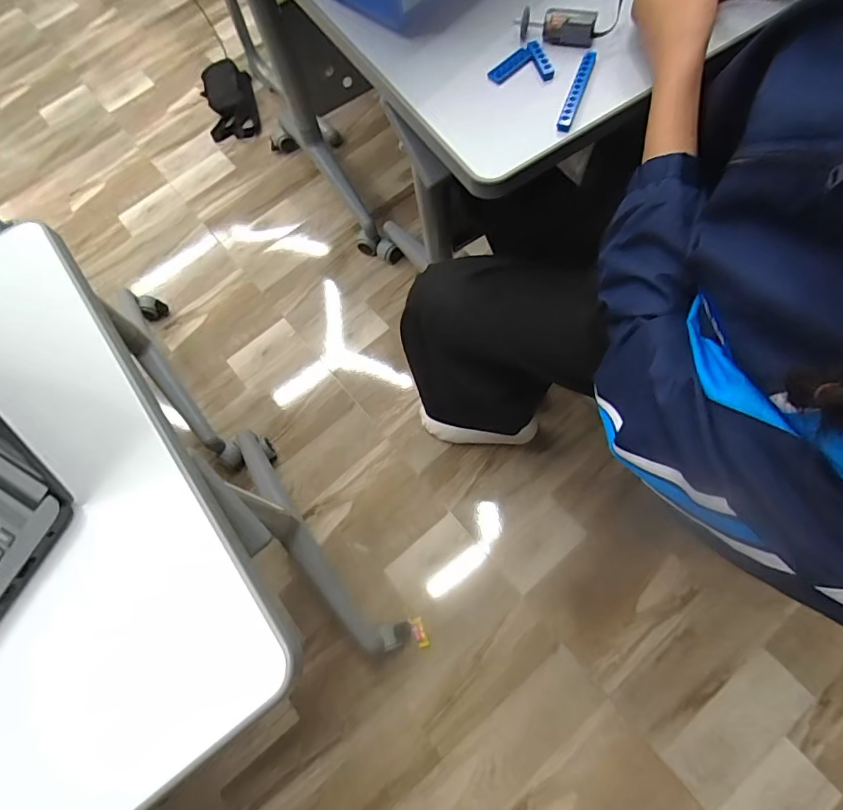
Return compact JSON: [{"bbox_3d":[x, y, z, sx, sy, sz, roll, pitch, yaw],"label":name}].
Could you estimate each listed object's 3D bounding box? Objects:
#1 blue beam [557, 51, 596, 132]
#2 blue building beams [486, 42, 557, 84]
[{"bbox_3d":[0.144,-0.292,0.458,0.013,0.013,0.101,18,72,13],"label":"blue beam"},{"bbox_3d":[0.097,-0.332,0.476,0.061,0.009,0.040,0,79,12],"label":"blue building beams"}]

